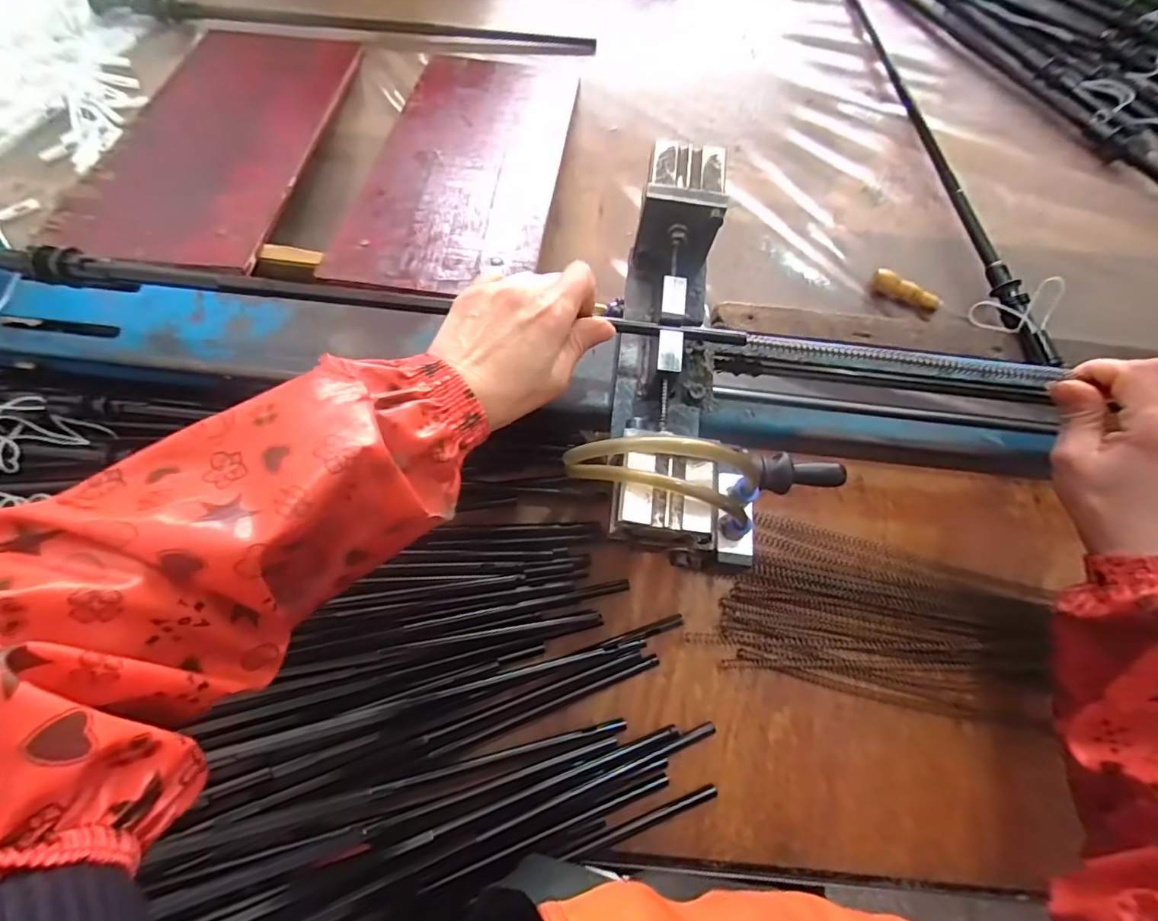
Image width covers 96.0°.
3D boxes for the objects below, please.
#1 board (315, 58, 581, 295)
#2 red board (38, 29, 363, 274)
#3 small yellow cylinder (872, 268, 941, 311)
[{"bbox_3d":[-0.099,-0.285,0.489,0.167,0.008,0.354,9,60,1],"label":"board"},{"bbox_3d":[-0.327,-0.311,0.490,0.176,0.012,0.372,0,60,-2],"label":"red board"},{"bbox_3d":[0.308,-0.161,0.491,0.061,0.016,0.015,26,73,6],"label":"small yellow cylinder"}]

